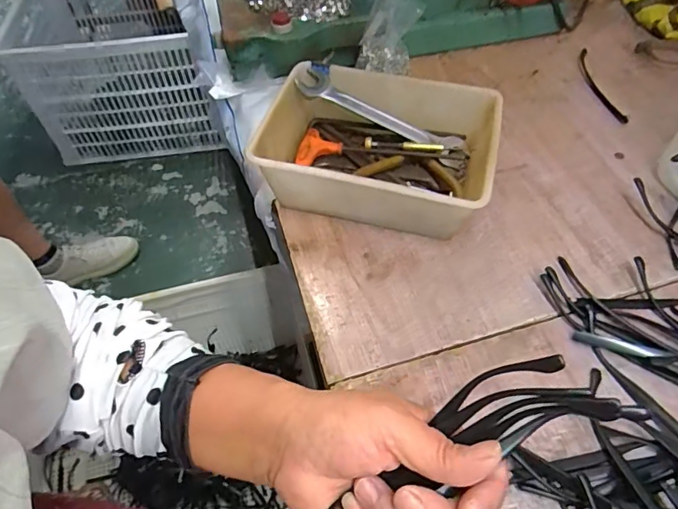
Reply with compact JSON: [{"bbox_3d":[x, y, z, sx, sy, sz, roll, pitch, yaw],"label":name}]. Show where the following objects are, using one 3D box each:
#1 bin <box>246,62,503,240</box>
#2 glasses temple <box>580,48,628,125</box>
[{"bbox_3d":[0.038,-0.097,0.455,0.198,0.066,0.155,13,55,11],"label":"bin"},{"bbox_3d":[0.297,-0.197,0.564,0.018,0.008,0.137,-1,54,1],"label":"glasses temple"}]

